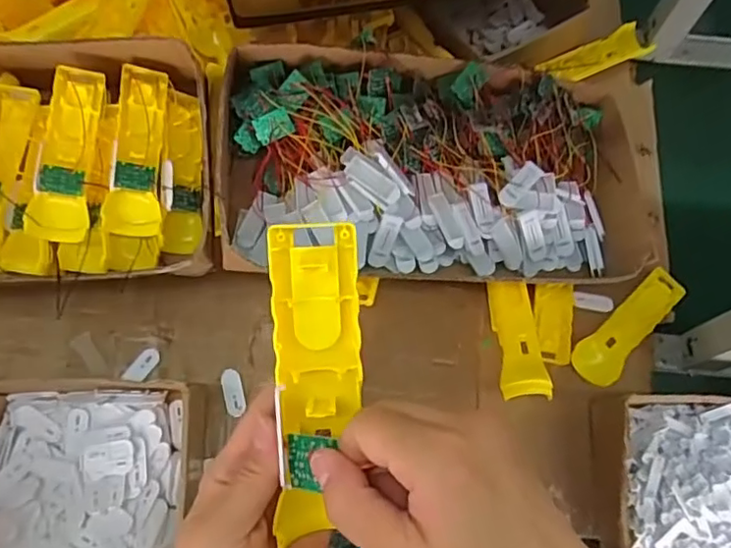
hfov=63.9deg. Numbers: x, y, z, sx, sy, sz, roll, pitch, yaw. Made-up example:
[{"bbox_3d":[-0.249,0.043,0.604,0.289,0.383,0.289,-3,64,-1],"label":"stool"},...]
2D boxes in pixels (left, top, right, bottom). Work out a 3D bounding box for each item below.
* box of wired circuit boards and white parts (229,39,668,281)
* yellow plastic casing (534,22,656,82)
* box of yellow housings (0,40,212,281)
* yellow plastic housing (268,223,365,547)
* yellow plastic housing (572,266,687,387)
[{"bbox_3d":[0.078,-0.115,0.605,0.440,0.070,0.235,0,85,-10],"label":"box of wired circuit boards and white parts"},{"bbox_3d":[0.312,-0.294,0.785,0.164,0.026,0.043,-25,72,-11],"label":"yellow plastic casing"},{"bbox_3d":[-0.358,-0.106,0.560,0.409,0.115,0.223,-1,69,-3],"label":"box of yellow housings"},{"bbox_3d":[-0.024,0.054,0.291,0.044,0.015,0.154,1,97,-2],"label":"yellow plastic housing"},{"bbox_3d":[0.295,0.056,0.651,0.164,0.023,0.045,-42,76,-16],"label":"yellow plastic housing"}]

